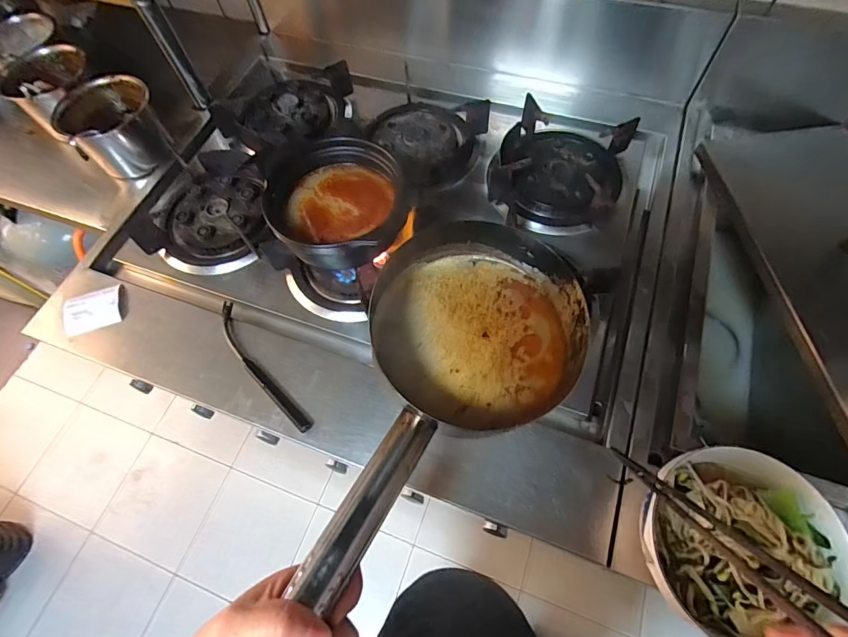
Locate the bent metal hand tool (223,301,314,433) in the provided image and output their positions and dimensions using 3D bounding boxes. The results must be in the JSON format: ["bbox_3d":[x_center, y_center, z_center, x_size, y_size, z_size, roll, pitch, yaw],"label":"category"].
[{"bbox_3d":[-0.224,0.065,0.582,0.032,0.018,0.228,-36,67,-13],"label":"bent metal hand tool"}]

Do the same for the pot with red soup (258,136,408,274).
[{"bbox_3d":[-0.112,-0.146,0.564,0.167,0.092,0.163,-1,64,3],"label":"pot with red soup"}]

